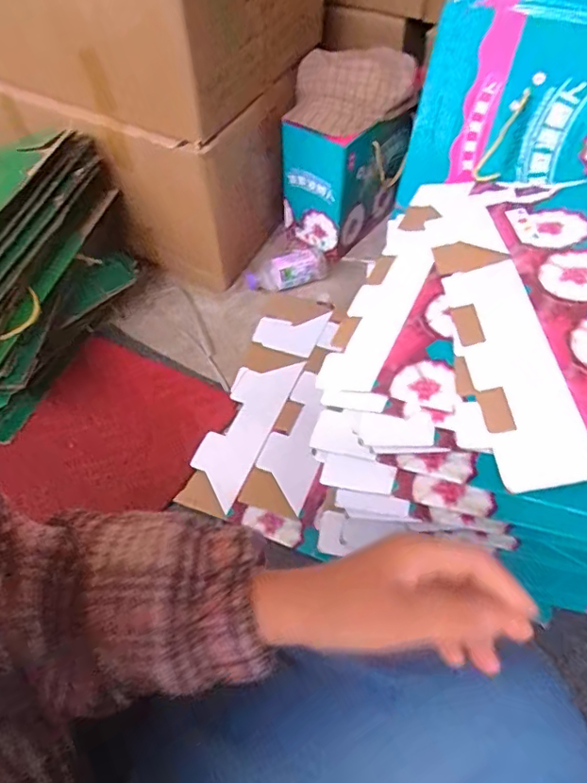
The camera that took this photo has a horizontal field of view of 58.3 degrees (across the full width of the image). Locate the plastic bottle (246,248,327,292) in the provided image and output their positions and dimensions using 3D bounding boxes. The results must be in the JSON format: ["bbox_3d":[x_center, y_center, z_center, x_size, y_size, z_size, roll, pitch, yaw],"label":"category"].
[{"bbox_3d":[-0.012,-0.246,1.067,0.165,0.054,0.066,-17,56,-11],"label":"plastic bottle"}]

